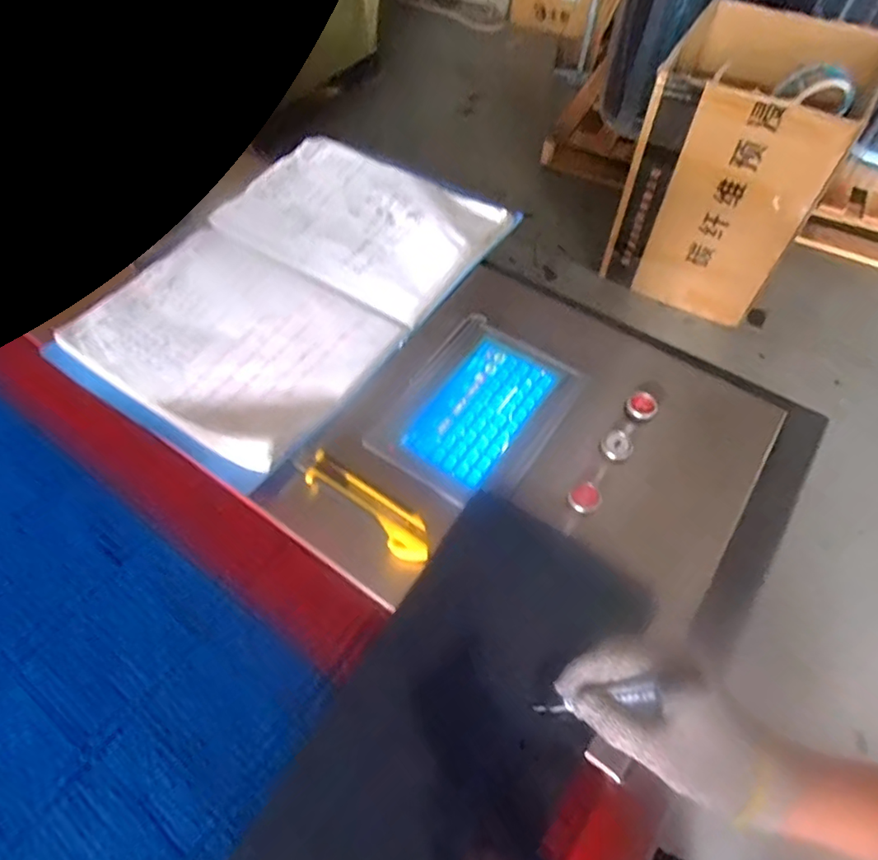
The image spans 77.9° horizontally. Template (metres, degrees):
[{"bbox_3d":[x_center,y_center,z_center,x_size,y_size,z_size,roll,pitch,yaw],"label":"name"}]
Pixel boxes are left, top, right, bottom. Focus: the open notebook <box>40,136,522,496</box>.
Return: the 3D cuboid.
[{"bbox_3d":[-0.167,-0.176,0.619,0.313,0.019,0.449,29,65,19],"label":"open notebook"}]

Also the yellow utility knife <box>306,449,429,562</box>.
[{"bbox_3d":[-0.061,0.063,0.468,0.135,0.015,0.036,35,67,22],"label":"yellow utility knife"}]

